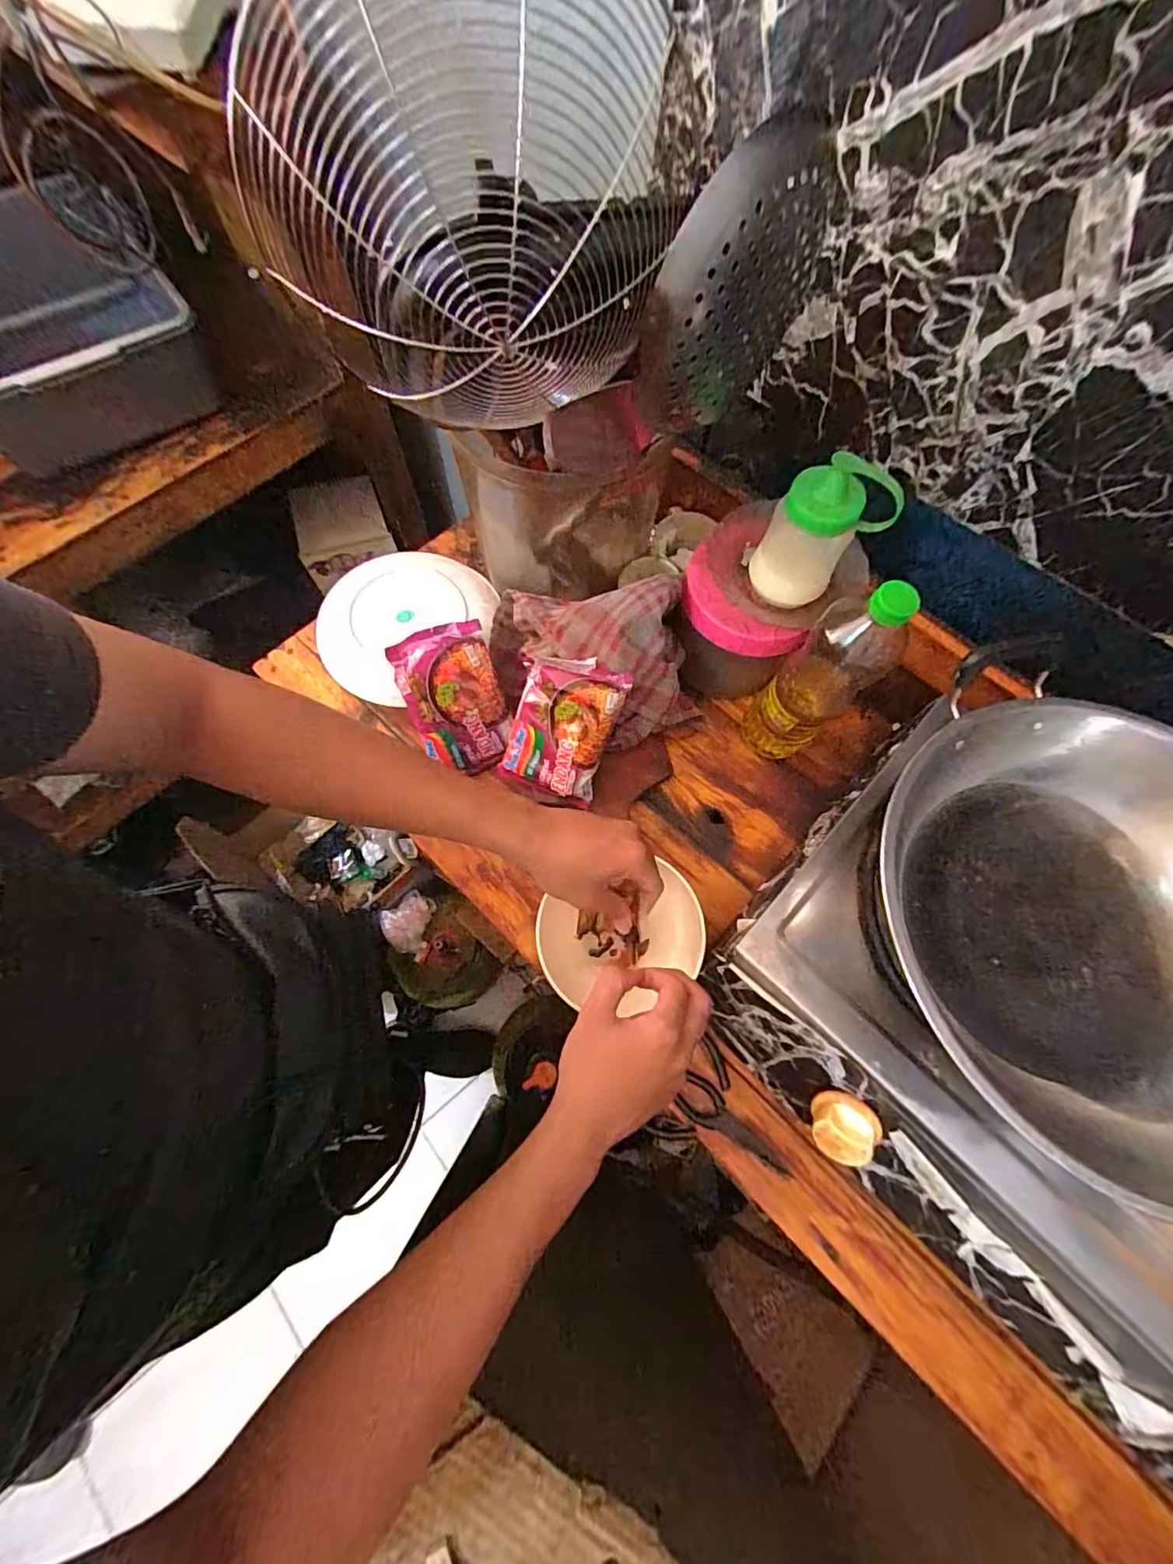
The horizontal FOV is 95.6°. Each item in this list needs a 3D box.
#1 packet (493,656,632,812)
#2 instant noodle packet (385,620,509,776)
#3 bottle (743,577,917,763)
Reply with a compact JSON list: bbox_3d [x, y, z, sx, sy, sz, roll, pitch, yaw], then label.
[{"bbox_3d":[-0.027,-0.050,0.539,0.101,0.023,0.148,25,115,14],"label":"packet"},{"bbox_3d":[-0.134,-0.081,0.554,0.095,0.033,0.148,-21,114,-9],"label":"instant noodle packet"},{"bbox_3d":[0.216,-0.095,0.502,0.064,0.251,0.060,1,70,-2],"label":"bottle"}]

